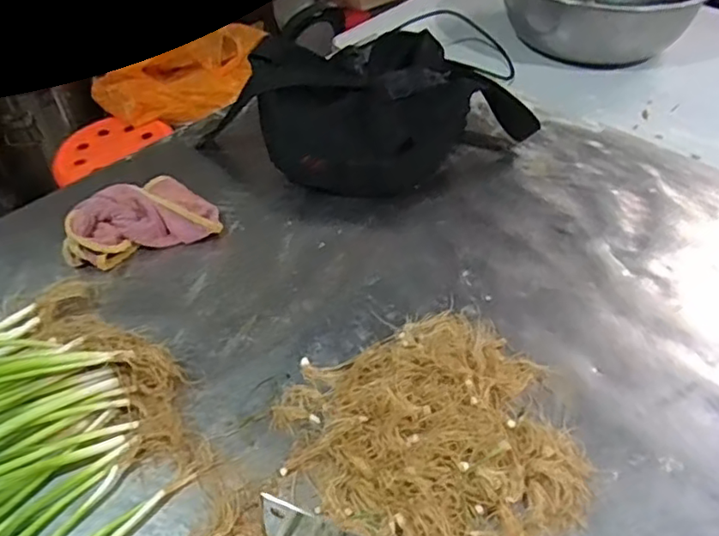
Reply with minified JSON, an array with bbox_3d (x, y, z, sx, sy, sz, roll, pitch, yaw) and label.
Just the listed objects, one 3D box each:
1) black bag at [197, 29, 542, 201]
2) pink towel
[{"bbox_3d":[0.021,-0.180,0.686,0.277,0.126,0.202,-25,51,-21],"label":"black bag"},{"bbox_3d":[-0.226,-0.054,0.612,0.149,0.053,0.090,-21,50,-17],"label":"pink towel"}]

